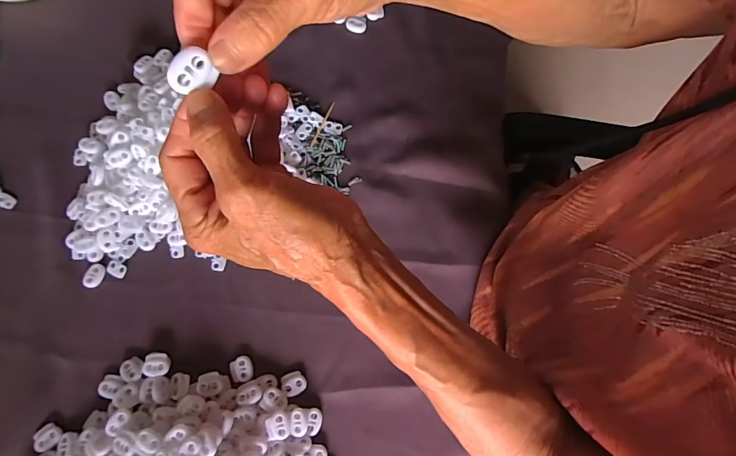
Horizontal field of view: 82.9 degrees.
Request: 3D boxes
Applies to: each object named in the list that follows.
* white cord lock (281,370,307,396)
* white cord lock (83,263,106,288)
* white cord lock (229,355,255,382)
[{"bbox_3d":[-0.065,0.137,0.367,0.020,0.004,0.019,-29,78,-7],"label":"white cord lock"},{"bbox_3d":[-0.257,0.045,0.392,0.015,0.004,0.023,20,76,5],"label":"white cord lock"},{"bbox_3d":[-0.113,0.126,0.373,0.019,0.005,0.022,-18,77,-5],"label":"white cord lock"}]

